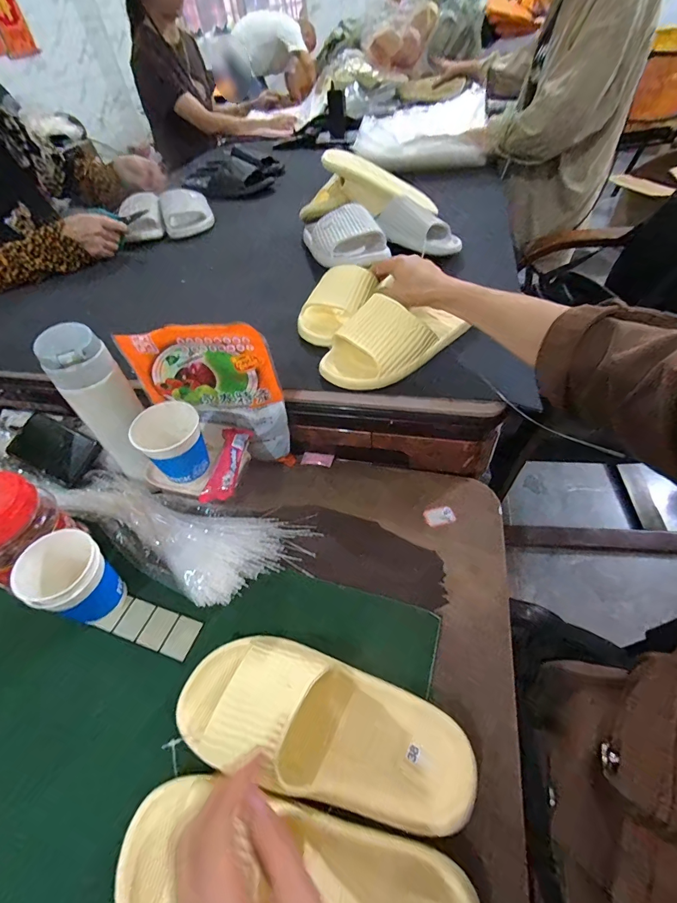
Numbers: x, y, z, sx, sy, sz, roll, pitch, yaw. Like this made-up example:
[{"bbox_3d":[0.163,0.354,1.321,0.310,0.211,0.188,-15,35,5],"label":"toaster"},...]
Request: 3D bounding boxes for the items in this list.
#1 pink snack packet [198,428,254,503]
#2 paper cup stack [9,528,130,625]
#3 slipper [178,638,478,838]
[{"bbox_3d":[-0.132,0.012,0.460,0.034,0.022,0.118,-2,50,5],"label":"pink snack packet"},{"bbox_3d":[-0.262,0.132,0.392,0.074,0.103,0.067,22,55,23],"label":"paper cup stack"},{"bbox_3d":[-0.015,0.222,0.317,0.243,0.064,0.095,14,52,9],"label":"slipper"}]

